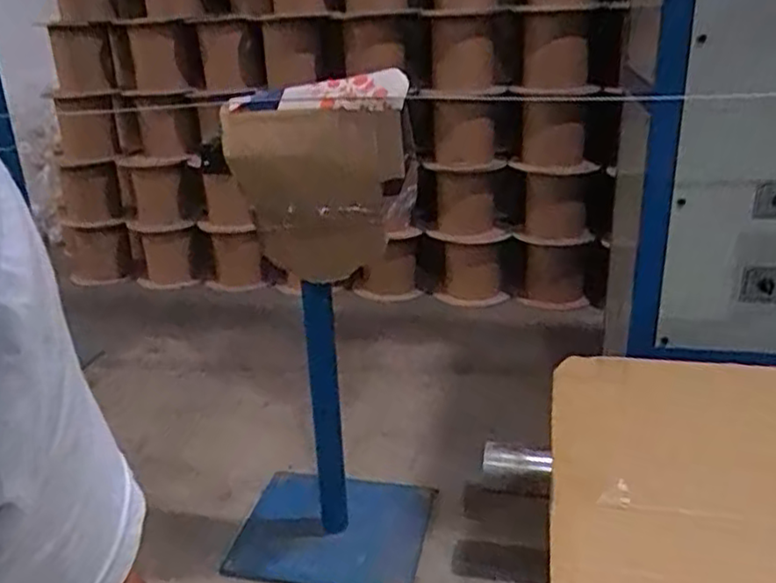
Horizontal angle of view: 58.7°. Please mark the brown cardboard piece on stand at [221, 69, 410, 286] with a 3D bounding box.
[{"bbox_3d":[-0.138,-0.216,1.346,0.338,0.365,0.112,1,22,9],"label":"brown cardboard piece on stand"}]

